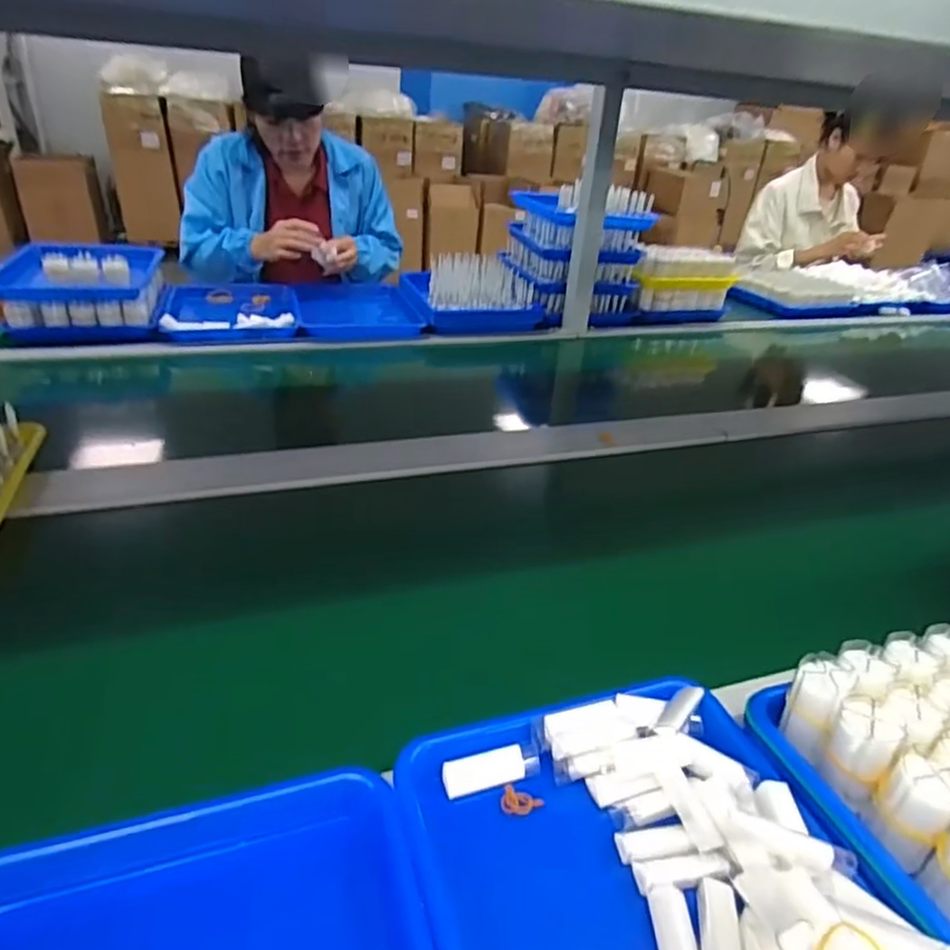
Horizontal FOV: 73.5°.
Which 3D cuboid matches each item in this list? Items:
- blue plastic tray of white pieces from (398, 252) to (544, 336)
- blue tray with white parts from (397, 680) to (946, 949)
[{"bbox_3d":[-0.021,-0.403,1.401,0.254,0.095,0.284,-6,32,-17],"label":"blue plastic tray of white pieces"},{"bbox_3d":[0.111,0.250,0.331,0.249,0.053,0.324,-7,32,-18],"label":"blue tray with white parts"}]

